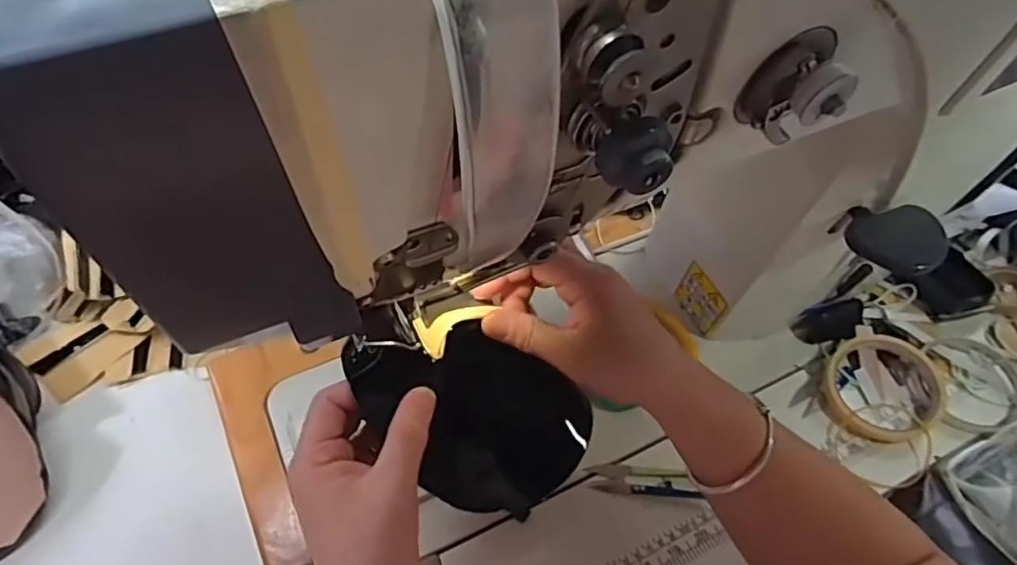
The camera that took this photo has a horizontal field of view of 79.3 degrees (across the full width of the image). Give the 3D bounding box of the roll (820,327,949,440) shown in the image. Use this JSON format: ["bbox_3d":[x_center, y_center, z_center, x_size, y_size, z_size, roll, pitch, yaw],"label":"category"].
[{"bbox_3d":[0.319,0.089,0.520,0.096,0.033,0.097,0,52,-1],"label":"roll"}]

